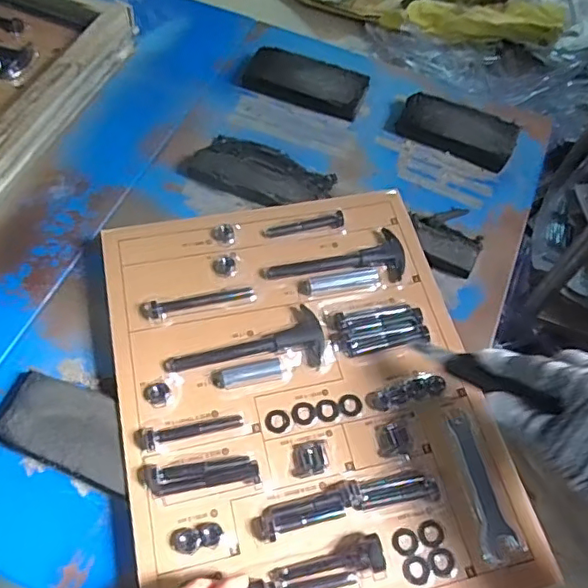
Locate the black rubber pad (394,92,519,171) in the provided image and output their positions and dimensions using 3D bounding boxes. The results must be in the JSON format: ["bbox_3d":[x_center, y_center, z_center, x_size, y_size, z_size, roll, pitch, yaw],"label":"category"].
[{"bbox_3d":[0.189,-0.192,0.656,0.130,0.032,0.061,26,62,10],"label":"black rubber pad"}]

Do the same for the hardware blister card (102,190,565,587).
[{"bbox_3d":[0.008,0.077,0.487,0.302,0.020,0.381,-10,62,-9],"label":"hardware blister card"}]

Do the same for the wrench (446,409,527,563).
[{"bbox_3d":[0.150,0.149,0.450,0.031,0.005,0.111,-7,62,-8],"label":"wrench"}]

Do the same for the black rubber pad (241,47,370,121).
[{"bbox_3d":[0.016,-0.260,0.693,0.142,0.028,0.062,21,62,8],"label":"black rubber pad"}]

